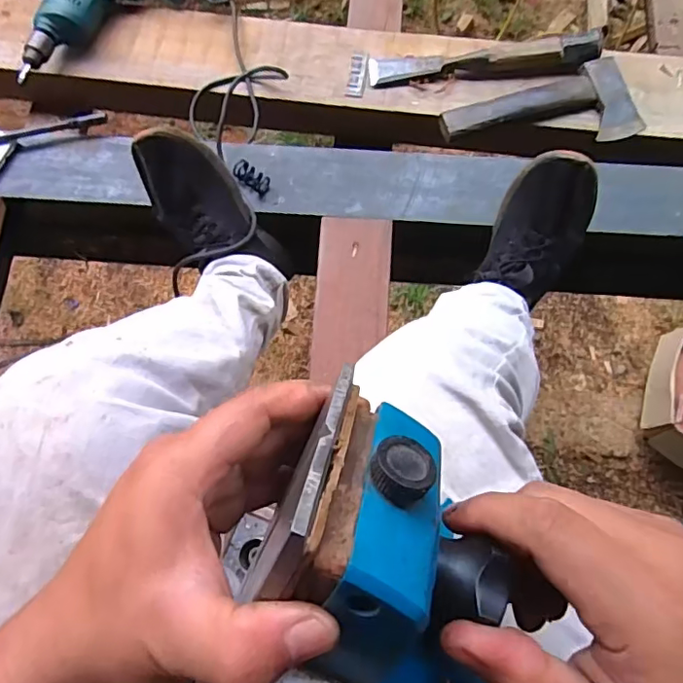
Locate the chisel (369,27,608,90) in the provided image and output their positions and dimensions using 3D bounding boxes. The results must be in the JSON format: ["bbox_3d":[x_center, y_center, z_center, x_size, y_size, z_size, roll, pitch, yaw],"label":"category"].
[{"bbox_3d":[0.202,-0.403,0.778,0.323,0.035,0.056,-4,74,0],"label":"chisel"}]

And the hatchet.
[{"bbox_3d":[0.277,-0.321,0.753,0.275,0.031,0.117,-13,74,-2],"label":"hatchet"}]

